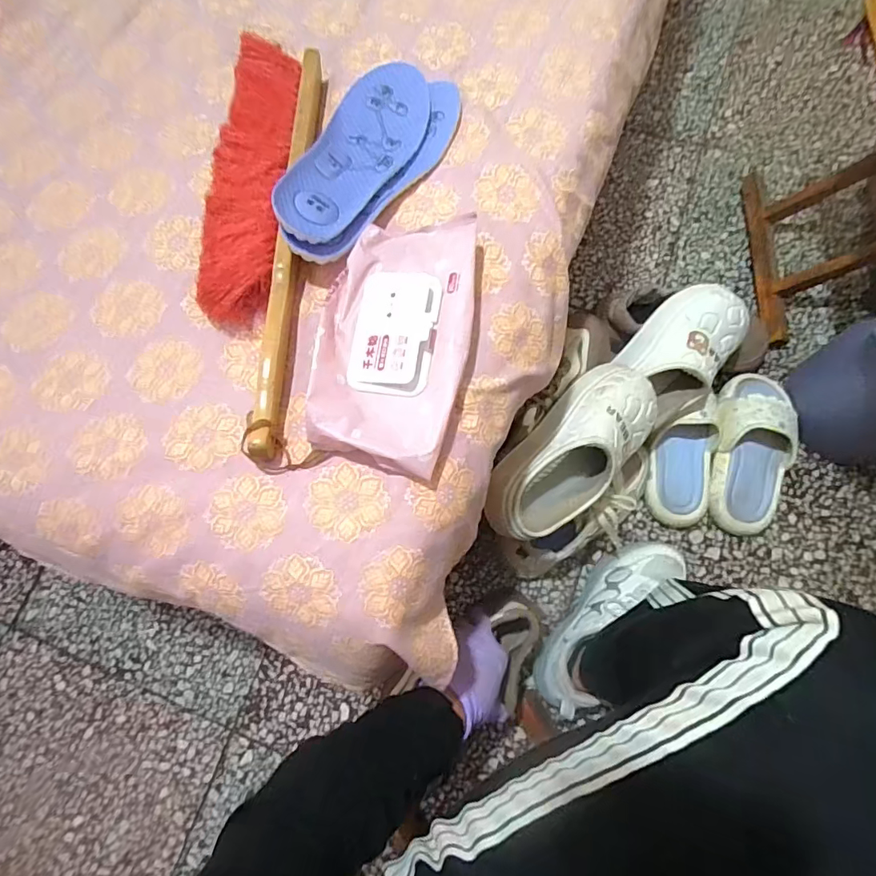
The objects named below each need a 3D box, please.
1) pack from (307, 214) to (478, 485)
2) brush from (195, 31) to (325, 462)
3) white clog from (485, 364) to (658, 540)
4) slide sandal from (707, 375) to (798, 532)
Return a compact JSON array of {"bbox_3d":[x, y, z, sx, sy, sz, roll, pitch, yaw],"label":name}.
[{"bbox_3d":[-0.033,-0.079,0.377,0.116,0.039,0.207,9,76,7],"label":"pack"},{"bbox_3d":[-0.152,-0.185,0.418,0.092,0.041,0.415,1,72,5],"label":"brush"},{"bbox_3d":[0.161,0.014,0.571,0.107,0.085,0.253,42,82,14],"label":"white clog"},{"bbox_3d":[0.457,0.018,0.705,0.109,0.079,0.239,13,75,7],"label":"slide sandal"}]

